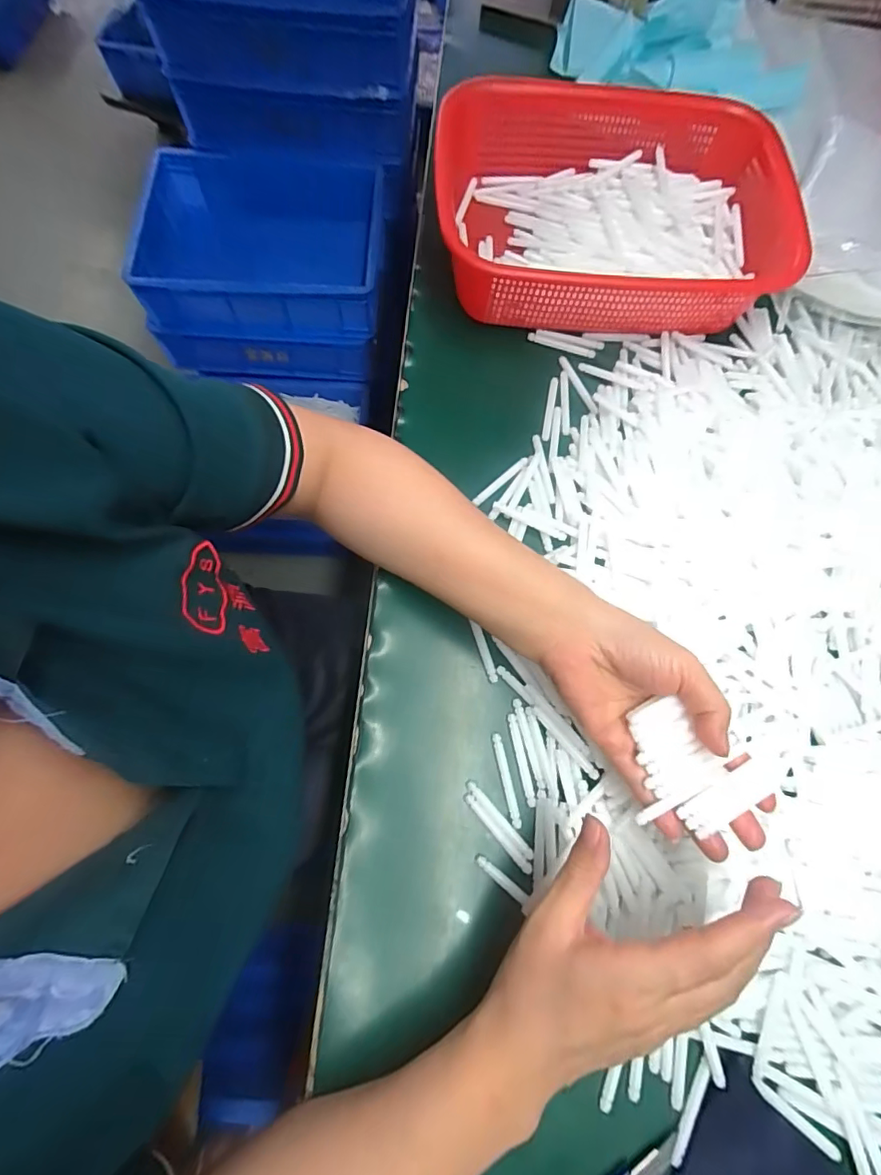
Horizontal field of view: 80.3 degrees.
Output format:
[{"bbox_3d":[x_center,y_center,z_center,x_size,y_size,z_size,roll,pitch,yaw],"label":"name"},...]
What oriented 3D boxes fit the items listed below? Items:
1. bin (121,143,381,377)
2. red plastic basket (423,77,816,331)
[{"bbox_3d":[-0.312,-0.594,0.953,0.410,0.167,0.289,1,73,-2],"label":"bin"},{"bbox_3d":[0.147,-0.315,0.434,0.290,0.069,0.206,1,73,1],"label":"red plastic basket"}]

